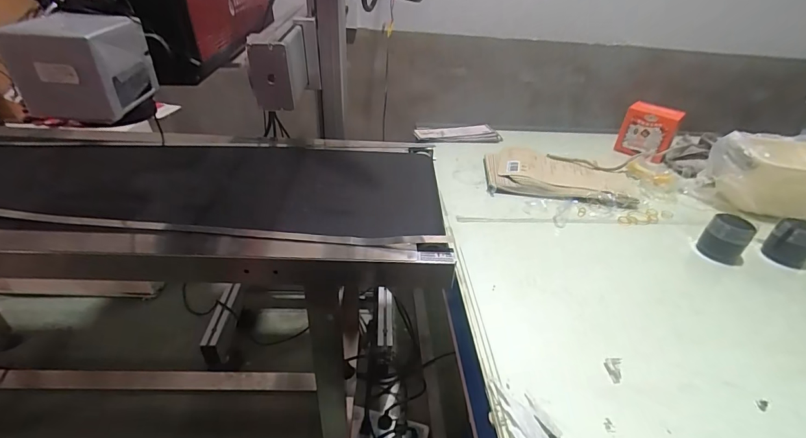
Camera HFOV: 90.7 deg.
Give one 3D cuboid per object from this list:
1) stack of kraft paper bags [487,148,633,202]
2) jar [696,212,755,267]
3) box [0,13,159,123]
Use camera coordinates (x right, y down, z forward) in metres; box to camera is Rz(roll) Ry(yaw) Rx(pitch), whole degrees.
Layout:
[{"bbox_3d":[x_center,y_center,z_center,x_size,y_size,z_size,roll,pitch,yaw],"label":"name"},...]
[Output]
[{"bbox_3d":[0.378,-0.106,0.956,0.352,0.035,0.230,11,34,9],"label":"stack of kraft paper bags"},{"bbox_3d":[0.617,0.034,0.754,0.061,0.075,0.075,-25,44,-37],"label":"jar"},{"bbox_3d":[-0.370,-0.182,0.473,0.118,0.094,0.105,-2,34,-12],"label":"box"}]

